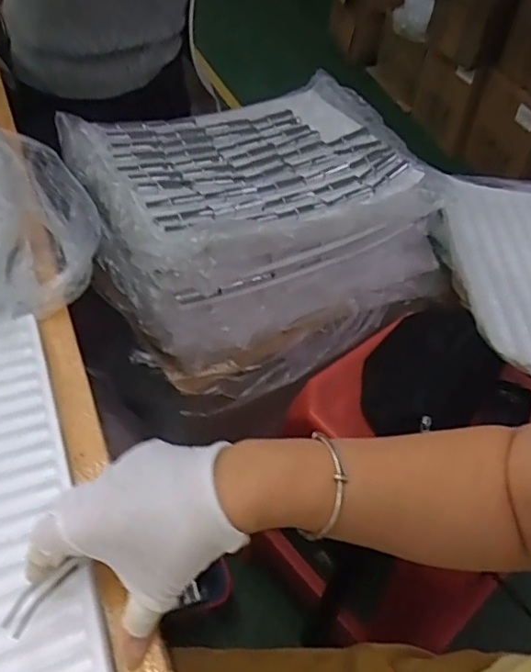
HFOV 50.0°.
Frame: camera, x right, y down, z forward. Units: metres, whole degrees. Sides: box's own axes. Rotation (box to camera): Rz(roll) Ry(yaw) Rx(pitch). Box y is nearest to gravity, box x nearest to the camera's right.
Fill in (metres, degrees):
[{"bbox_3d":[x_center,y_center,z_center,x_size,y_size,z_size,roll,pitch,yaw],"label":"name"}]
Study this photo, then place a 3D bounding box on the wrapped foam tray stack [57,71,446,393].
[{"bbox_3d":[0.006,-0.179,0.865,0.497,0.198,0.409,-25,55,-24],"label":"wrapped foam tray stack"}]

